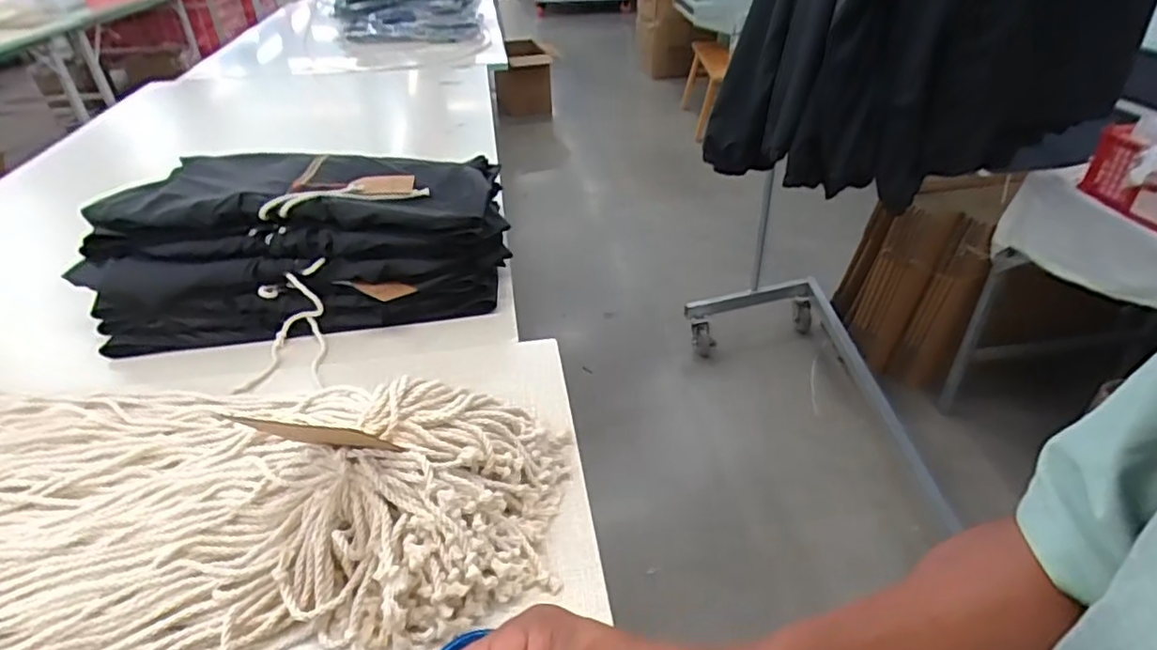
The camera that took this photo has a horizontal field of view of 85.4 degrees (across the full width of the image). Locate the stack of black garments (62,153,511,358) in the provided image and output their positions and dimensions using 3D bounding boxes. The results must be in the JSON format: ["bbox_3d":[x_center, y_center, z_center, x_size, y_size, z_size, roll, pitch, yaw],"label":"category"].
[{"bbox_3d":[-0.433,-0.160,1.031,0.604,0.171,0.370,-6,35,-5],"label":"stack of black garments"}]

